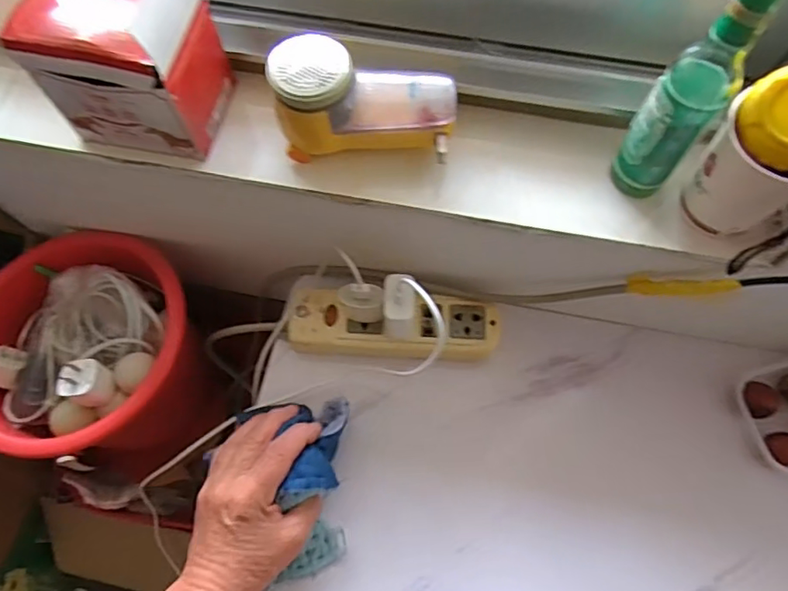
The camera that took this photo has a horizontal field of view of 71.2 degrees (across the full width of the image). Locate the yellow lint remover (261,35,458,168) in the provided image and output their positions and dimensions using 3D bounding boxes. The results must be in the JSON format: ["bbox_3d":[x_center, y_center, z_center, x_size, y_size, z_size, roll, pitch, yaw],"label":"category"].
[{"bbox_3d":[-0.020,-0.136,0.390,0.127,0.070,0.055,2,68,1],"label":"yellow lint remover"}]

